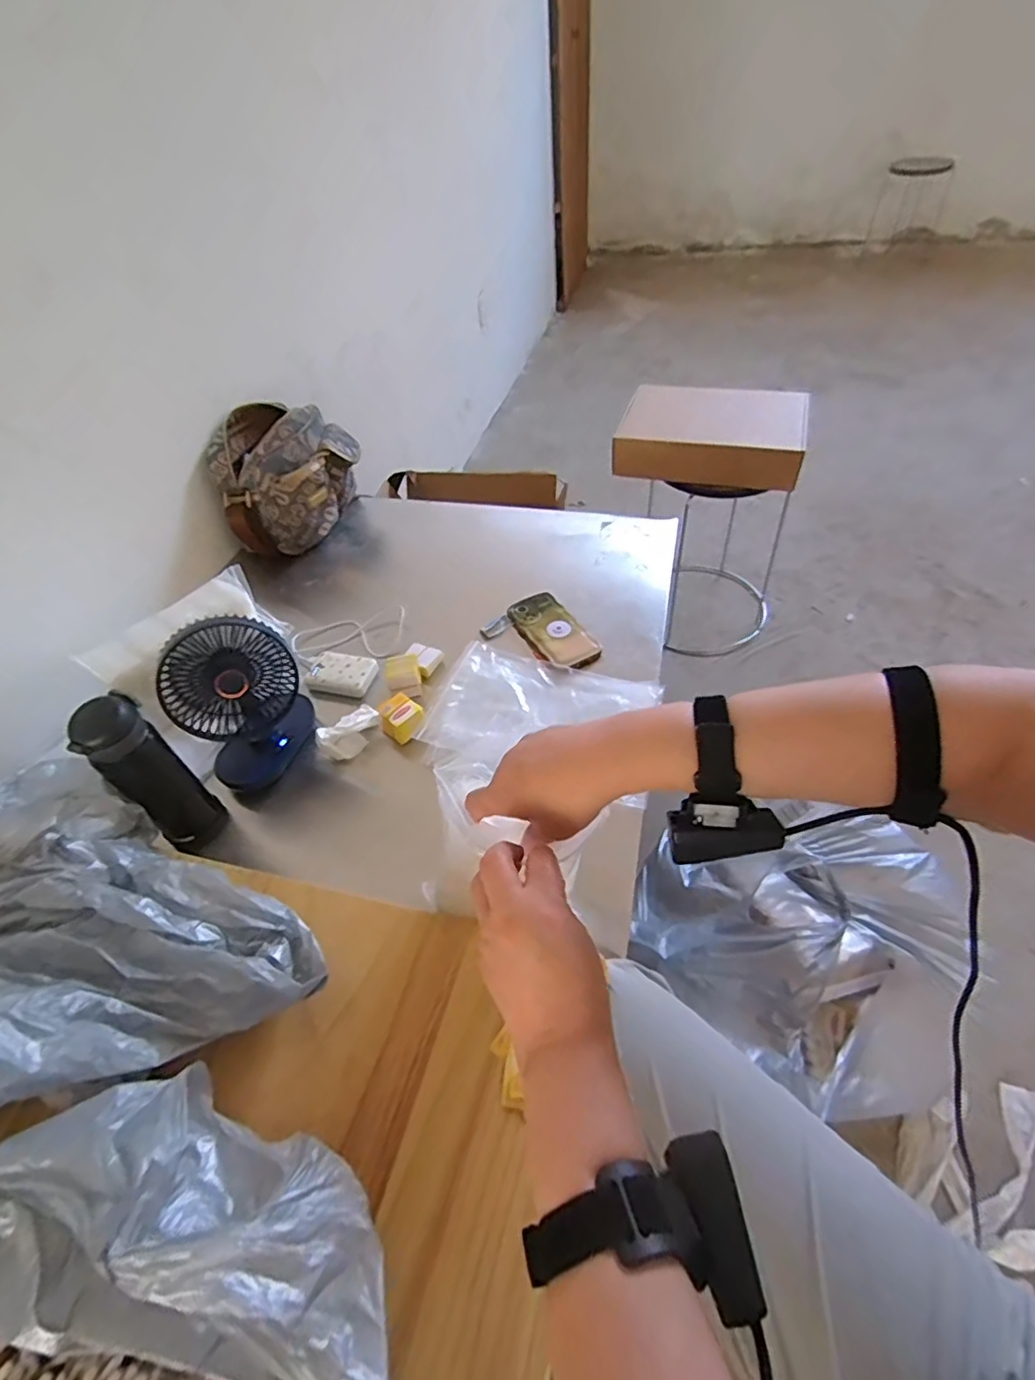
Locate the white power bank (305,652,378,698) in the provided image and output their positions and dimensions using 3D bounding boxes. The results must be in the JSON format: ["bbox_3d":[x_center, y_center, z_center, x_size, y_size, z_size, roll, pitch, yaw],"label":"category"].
[{"bbox_3d":[-0.254,-0.024,0.847,0.104,0.021,0.070,10,51,15],"label":"white power bank"}]

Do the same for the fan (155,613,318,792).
[{"bbox_3d":[-0.342,0.011,0.718,0.090,0.202,0.145,23,55,24],"label":"fan"}]

